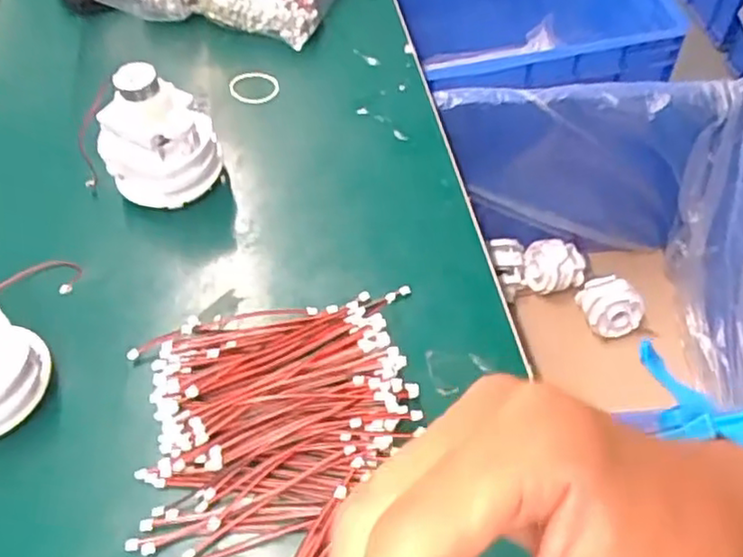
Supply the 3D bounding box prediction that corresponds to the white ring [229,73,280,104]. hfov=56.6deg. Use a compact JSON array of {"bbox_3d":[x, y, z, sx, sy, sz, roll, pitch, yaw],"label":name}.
[{"bbox_3d":[-0.089,-0.146,0.526,0.036,0.006,0.036,-2,53,2],"label":"white ring"}]

